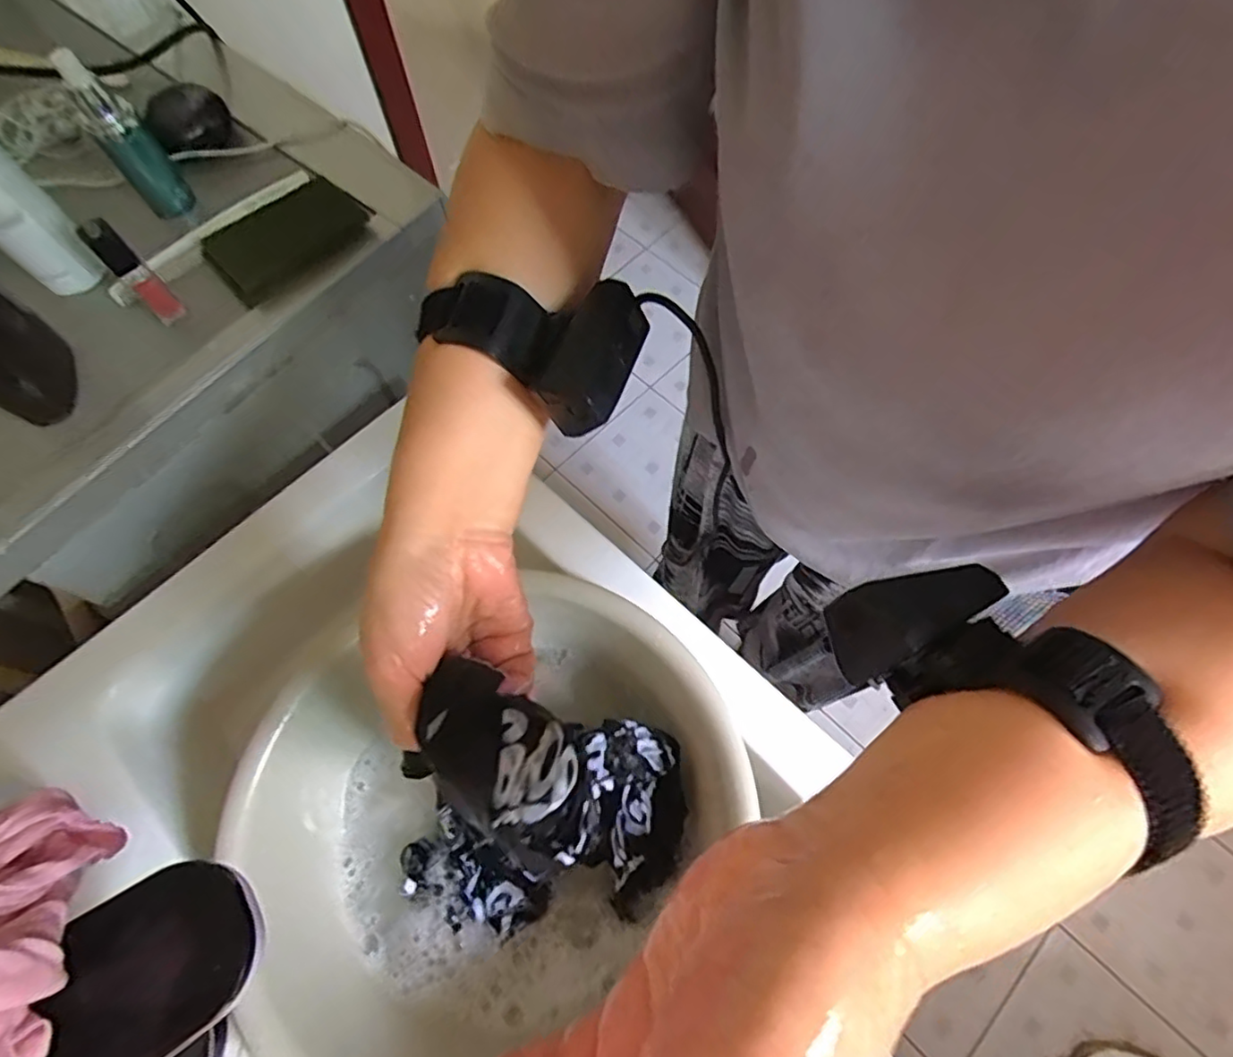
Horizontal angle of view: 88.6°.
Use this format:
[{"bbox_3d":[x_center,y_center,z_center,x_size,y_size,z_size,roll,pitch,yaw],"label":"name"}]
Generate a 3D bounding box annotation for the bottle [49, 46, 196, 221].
[{"bbox_3d":[-0.363,-0.288,0.470,0.035,0.120,0.038,-34,70,-13],"label":"bottle"}]

